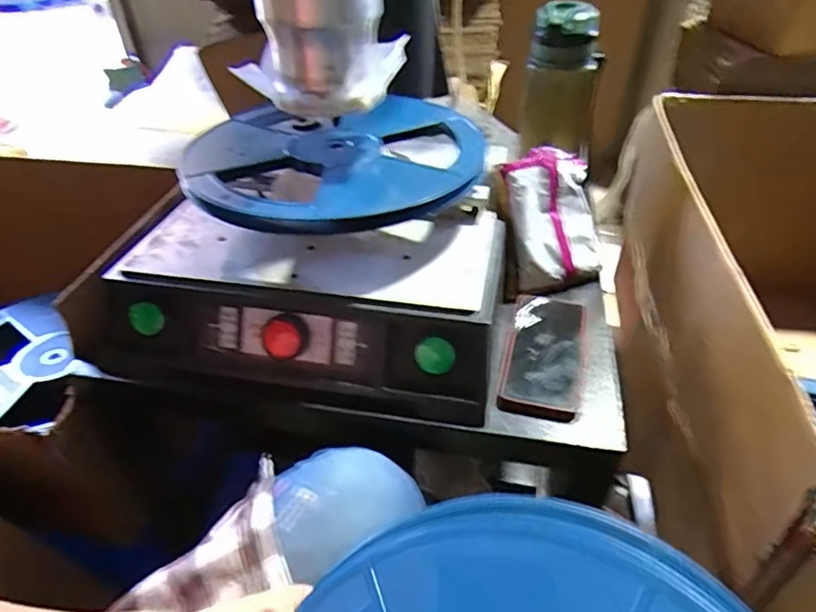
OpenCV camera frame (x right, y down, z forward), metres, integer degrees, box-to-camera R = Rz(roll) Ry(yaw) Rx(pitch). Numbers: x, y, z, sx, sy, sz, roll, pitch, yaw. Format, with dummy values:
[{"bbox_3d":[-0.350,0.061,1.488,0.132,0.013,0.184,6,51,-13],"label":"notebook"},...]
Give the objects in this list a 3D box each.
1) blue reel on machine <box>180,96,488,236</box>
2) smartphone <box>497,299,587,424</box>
[{"bbox_3d":[-0.069,-0.151,0.584,0.326,0.042,0.278,-10,40,-10],"label":"blue reel on machine"},{"bbox_3d":[0.140,0.040,0.563,0.075,0.011,0.170,9,41,13],"label":"smartphone"}]

